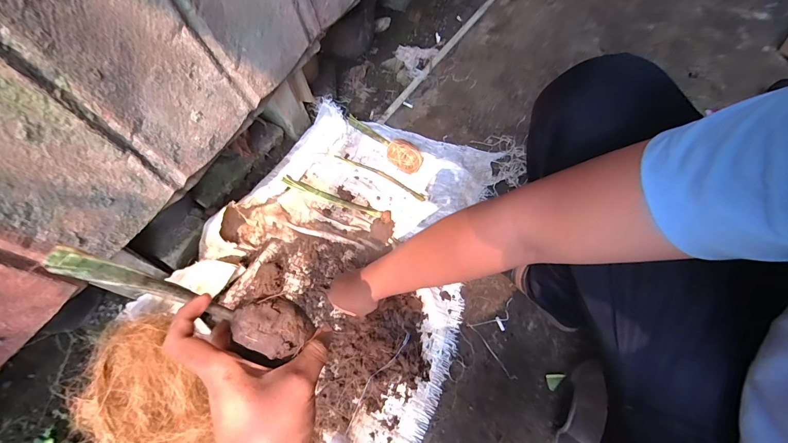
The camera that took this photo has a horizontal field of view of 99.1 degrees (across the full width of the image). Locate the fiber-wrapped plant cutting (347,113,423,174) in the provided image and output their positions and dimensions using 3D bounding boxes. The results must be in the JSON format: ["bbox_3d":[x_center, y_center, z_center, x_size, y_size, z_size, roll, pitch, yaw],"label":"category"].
[{"bbox_3d":[-0.037,-0.216,0.898,0.262,0.067,0.072,33,71,18],"label":"fiber-wrapped plant cutting"}]

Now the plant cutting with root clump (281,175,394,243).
[{"bbox_3d":[-0.131,-0.054,0.834,0.314,0.037,0.077,29,70,16],"label":"plant cutting with root clump"}]

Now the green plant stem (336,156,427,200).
[{"bbox_3d":[-0.033,-0.122,0.878,0.260,0.019,0.032,26,69,15],"label":"green plant stem"}]

